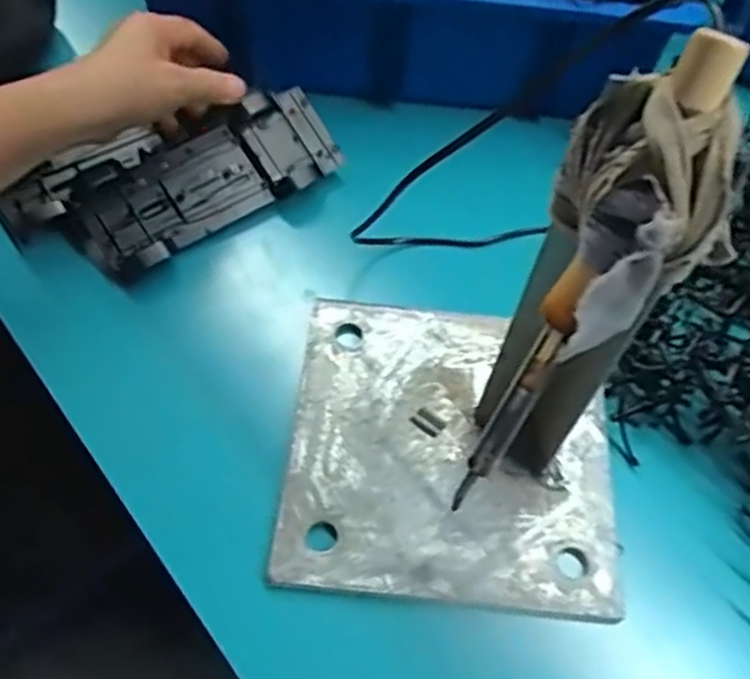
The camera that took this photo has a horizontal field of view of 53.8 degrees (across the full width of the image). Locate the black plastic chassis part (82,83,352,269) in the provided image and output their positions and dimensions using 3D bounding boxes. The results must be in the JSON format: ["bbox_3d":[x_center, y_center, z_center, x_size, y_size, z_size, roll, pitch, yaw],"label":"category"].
[{"bbox_3d":[-0.118,-0.119,0.545,0.194,0.034,0.076,-34,93,-20],"label":"black plastic chassis part"}]

